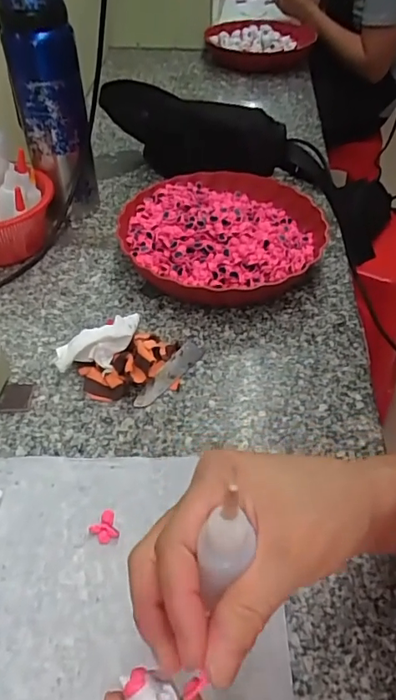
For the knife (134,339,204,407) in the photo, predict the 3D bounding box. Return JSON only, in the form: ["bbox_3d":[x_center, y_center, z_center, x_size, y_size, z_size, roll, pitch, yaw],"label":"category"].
[{"bbox_3d":[-0.026,0.023,0.510,0.021,0.009,0.100,37,55,7],"label":"knife"}]

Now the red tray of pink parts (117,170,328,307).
[{"bbox_3d":[0.030,-0.135,0.628,0.238,0.059,0.234,-2,46,-3],"label":"red tray of pink parts"}]

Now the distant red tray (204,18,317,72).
[{"bbox_3d":[0.145,-0.694,1.155,0.228,0.046,0.276,13,47,11],"label":"distant red tray"}]

